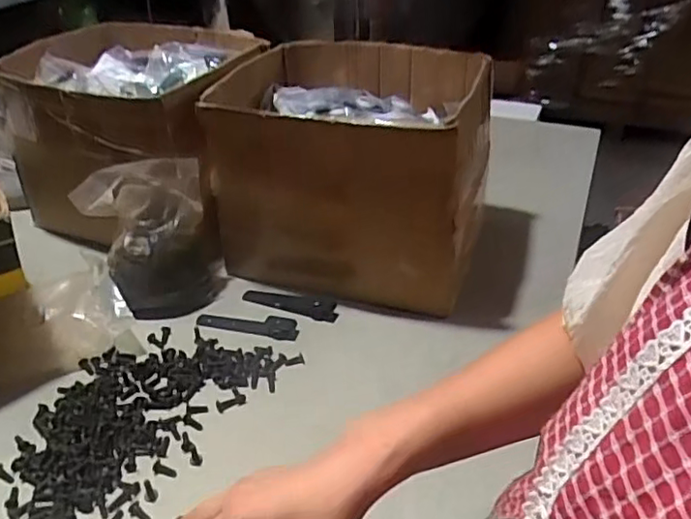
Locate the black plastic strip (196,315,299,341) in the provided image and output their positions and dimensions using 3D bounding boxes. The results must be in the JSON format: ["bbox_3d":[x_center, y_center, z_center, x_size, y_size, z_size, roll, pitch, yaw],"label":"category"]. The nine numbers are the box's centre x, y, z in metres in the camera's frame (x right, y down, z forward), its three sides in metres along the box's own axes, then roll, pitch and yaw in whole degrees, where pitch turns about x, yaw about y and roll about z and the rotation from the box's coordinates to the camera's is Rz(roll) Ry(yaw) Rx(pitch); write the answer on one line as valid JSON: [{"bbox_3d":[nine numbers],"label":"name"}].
[{"bbox_3d":[-0.117,0.078,0.735,0.123,0.010,0.031,5,35,7],"label":"black plastic strip"}]

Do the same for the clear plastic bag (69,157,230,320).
[{"bbox_3d":[-0.235,-0.036,0.758,0.137,0.154,0.143,-22,40,-28],"label":"clear plastic bag"}]

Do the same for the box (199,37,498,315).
[{"bbox_3d":[0.010,-0.116,0.806,0.323,0.249,0.278,8,35,11],"label":"box"}]

